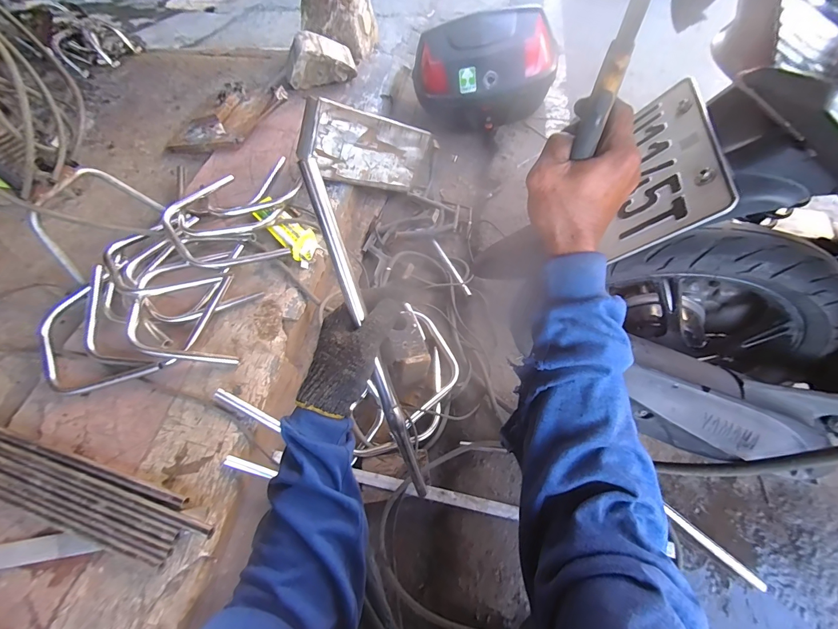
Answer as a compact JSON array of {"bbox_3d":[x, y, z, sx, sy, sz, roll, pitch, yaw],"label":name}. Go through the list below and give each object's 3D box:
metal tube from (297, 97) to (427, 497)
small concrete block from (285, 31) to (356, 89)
[{"bbox_3d":[-0.050,0.041,0.429,0.035,0.516,0.069,-20,22,-11],"label":"metal tube"},{"bbox_3d":[-0.389,-0.994,1.446,0.270,0.161,0.124,-23,60,-13],"label":"small concrete block"}]

